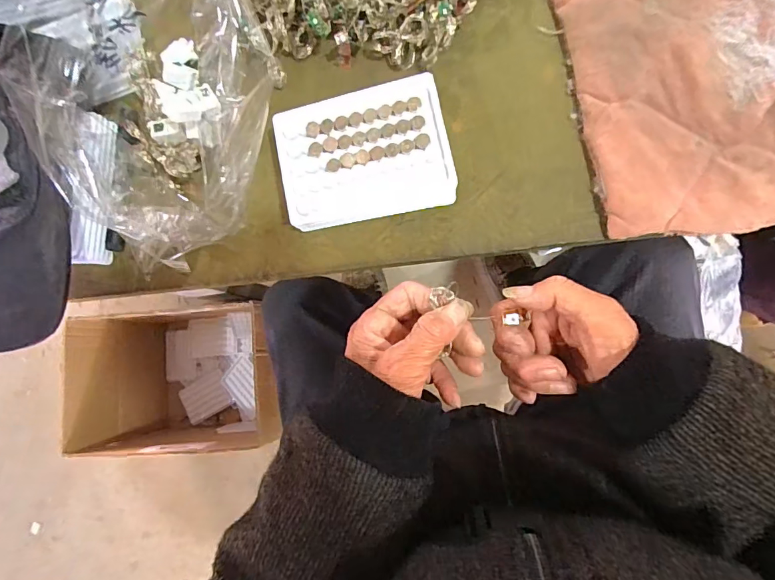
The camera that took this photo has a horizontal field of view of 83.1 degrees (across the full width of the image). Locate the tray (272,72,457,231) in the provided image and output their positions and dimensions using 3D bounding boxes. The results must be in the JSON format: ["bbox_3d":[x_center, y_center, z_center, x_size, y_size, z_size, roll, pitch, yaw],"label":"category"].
[{"bbox_3d":[-0.018,-0.105,0.346,0.128,0.033,0.094,-11,82,8],"label":"tray"}]

